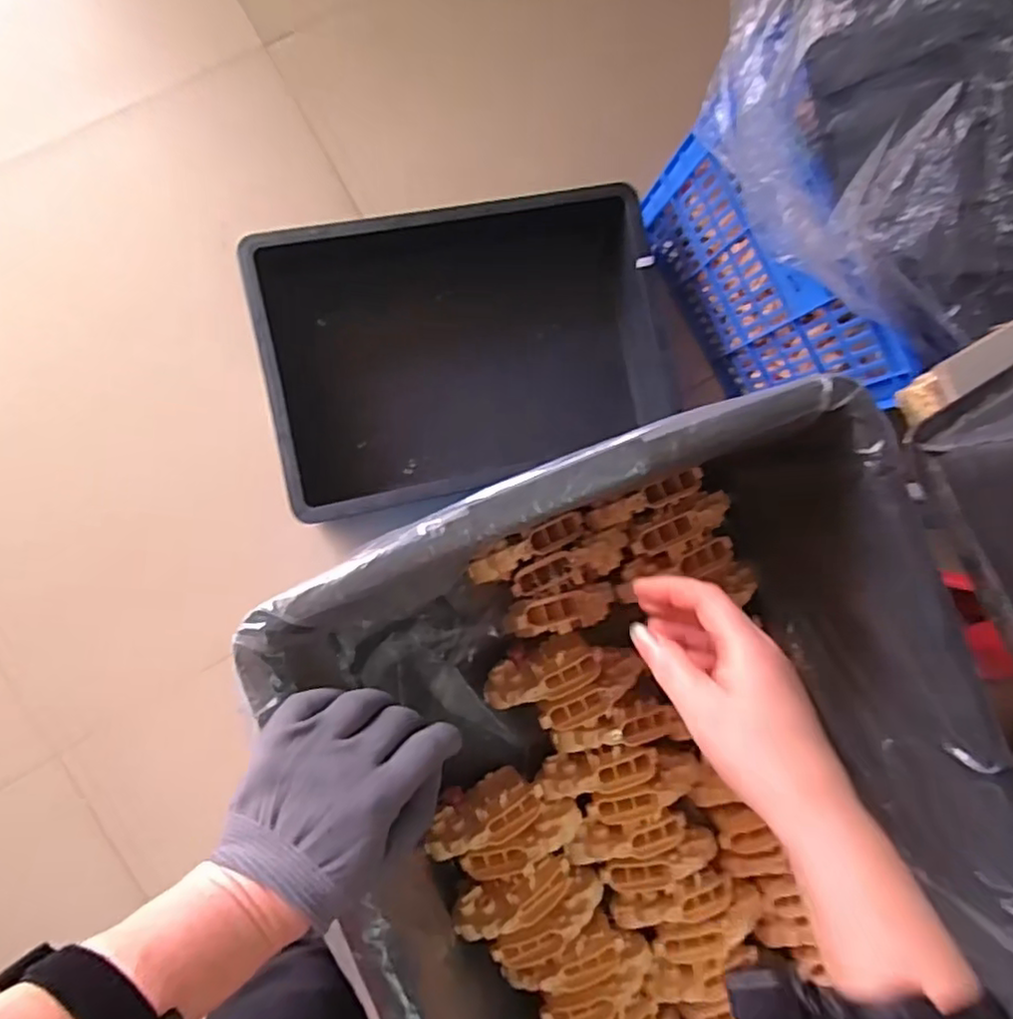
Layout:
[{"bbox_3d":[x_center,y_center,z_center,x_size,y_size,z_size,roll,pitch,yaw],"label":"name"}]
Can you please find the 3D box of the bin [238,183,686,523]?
[{"bbox_3d":[-0.058,-0.248,1.023,0.588,0.149,0.414,-14,91,-8],"label":"bin"}]

